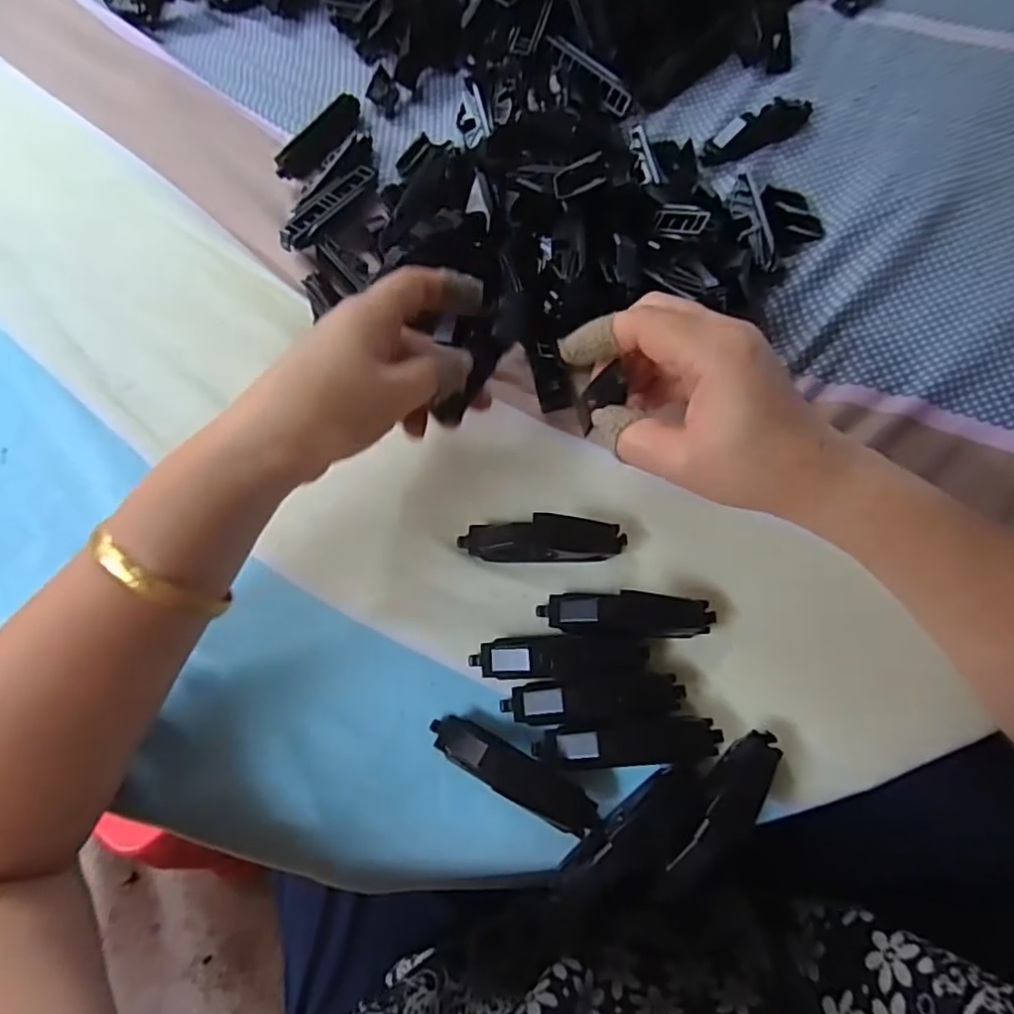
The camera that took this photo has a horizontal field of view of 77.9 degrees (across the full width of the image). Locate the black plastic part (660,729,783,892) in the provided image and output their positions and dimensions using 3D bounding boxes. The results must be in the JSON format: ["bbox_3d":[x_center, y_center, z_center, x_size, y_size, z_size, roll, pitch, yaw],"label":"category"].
[{"bbox_3d":[0.092,0.128,0.265,0.019,0.017,0.074,35,75,14],"label":"black plastic part"}]

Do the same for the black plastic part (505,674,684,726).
[{"bbox_3d":[0.039,0.086,0.282,0.080,0.017,0.020,-6,70,0],"label":"black plastic part"}]

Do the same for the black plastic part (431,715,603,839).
[{"bbox_3d":[0.003,0.117,0.275,0.080,0.017,0.018,27,73,11],"label":"black plastic part"}]

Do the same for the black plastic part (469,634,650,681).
[{"bbox_3d":[0.024,0.070,0.288,0.080,0.019,0.020,1,70,3],"label":"black plastic part"}]

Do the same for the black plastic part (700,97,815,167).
[{"bbox_3d":[0.162,-0.242,0.401,0.082,0.015,0.017,-26,71,-7],"label":"black plastic part"}]

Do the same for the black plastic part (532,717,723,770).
[{"bbox_3d":[0.053,0.104,0.276,0.080,0.013,0.019,-4,70,1],"label":"black plastic part"}]

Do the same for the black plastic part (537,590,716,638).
[{"bbox_3d":[0.056,0.051,0.295,0.080,0.017,0.021,3,70,3],"label":"black plastic part"}]

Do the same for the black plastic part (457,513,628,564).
[{"bbox_3d":[0.017,0.016,0.311,0.079,0.013,0.021,2,70,3],"label":"black plastic part"}]

